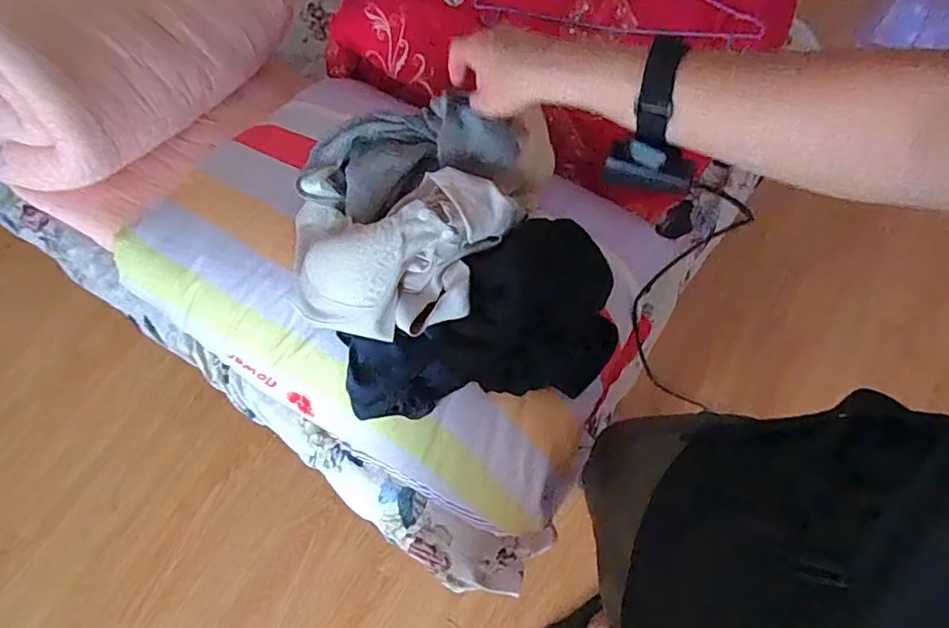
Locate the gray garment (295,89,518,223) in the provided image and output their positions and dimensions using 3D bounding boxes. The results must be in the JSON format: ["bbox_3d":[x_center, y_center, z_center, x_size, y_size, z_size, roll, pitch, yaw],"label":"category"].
[{"bbox_3d":[-0.082,-0.177,0.634,0.251,0.042,0.130,-8,73,19],"label":"gray garment"}]

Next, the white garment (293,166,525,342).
[{"bbox_3d":[-0.088,-0.061,0.614,0.252,0.113,0.158,4,74,1],"label":"white garment"}]

